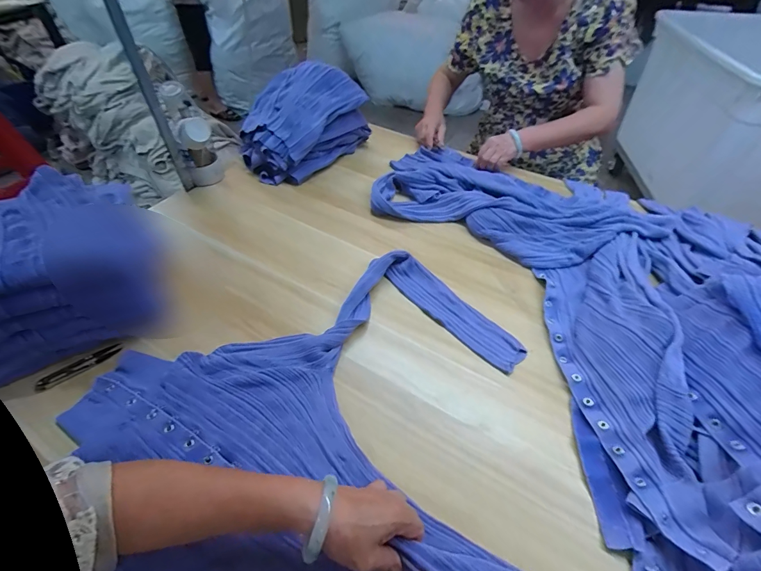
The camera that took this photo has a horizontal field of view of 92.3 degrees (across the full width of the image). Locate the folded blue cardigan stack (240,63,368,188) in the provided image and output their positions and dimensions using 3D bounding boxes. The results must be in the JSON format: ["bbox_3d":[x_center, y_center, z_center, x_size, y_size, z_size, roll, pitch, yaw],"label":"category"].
[{"bbox_3d":[-0.201,-0.392,0.884,0.200,0.186,0.286,33,56,26],"label":"folded blue cardigan stack"}]

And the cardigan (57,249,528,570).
[{"bbox_3d":[-0.041,0.186,0.454,0.542,0.034,0.483,-28,53,-22],"label":"cardigan"}]

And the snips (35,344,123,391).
[{"bbox_3d":[-0.435,0.117,0.530,0.107,0.008,0.022,-31,54,-24],"label":"snips"}]

